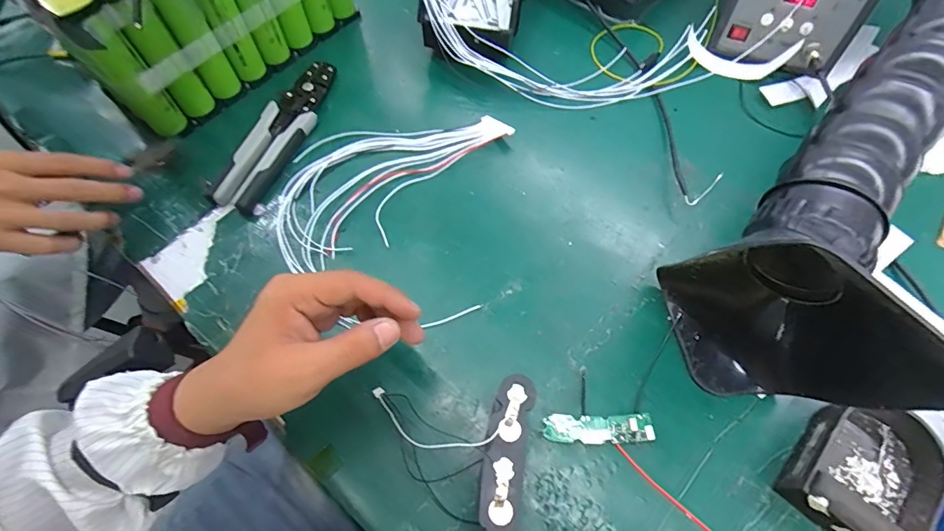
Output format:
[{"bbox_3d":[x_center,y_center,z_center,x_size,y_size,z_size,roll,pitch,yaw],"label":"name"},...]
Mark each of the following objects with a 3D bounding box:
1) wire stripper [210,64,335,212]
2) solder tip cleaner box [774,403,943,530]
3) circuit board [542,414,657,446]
[{"bbox_3d":[-0.198,-0.142,0.474,0.052,0.023,0.200,13,65,9],"label":"wire stripper"},{"bbox_3d":[0.277,0.140,0.319,0.079,0.032,0.108,35,70,18],"label":"solder tip cleaner box"},{"bbox_3d":[0.094,0.122,0.341,0.080,0.008,0.021,-1,64,2],"label":"circuit board"}]

